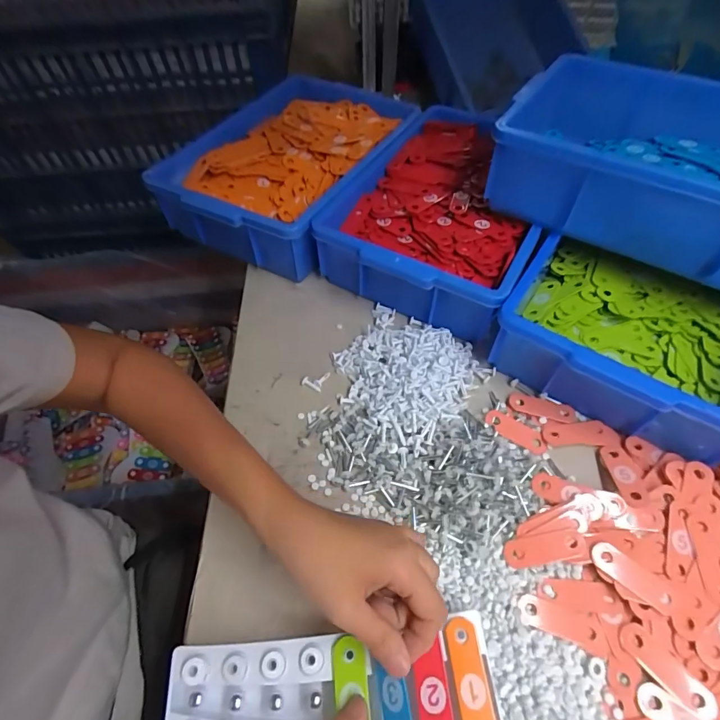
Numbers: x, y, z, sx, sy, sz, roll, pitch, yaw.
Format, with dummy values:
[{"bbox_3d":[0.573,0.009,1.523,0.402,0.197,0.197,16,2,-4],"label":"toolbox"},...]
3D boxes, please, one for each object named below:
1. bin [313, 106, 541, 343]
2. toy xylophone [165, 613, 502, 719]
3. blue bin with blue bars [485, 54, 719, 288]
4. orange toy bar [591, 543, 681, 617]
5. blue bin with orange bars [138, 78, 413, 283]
[{"bbox_3d":[0.121,-0.211,0.560,0.240,0.087,0.355,21,60,18],"label":"bin"},{"bbox_3d":[-0.018,0.234,0.282,0.224,0.021,0.098,2,56,2],"label":"toy xylophone"},{"bbox_3d":[0.347,-0.213,0.449,0.340,0.102,0.227,28,61,19],"label":"blue bin with blue bars"},{"bbox_3d":[0.225,0.179,0.337,0.068,0.004,0.022,33,65,23],"label":"orange toy bar"},{"bbox_3d":[-0.096,-0.299,0.620,0.243,0.092,0.379,21,60,18],"label":"blue bin with orange bars"}]

